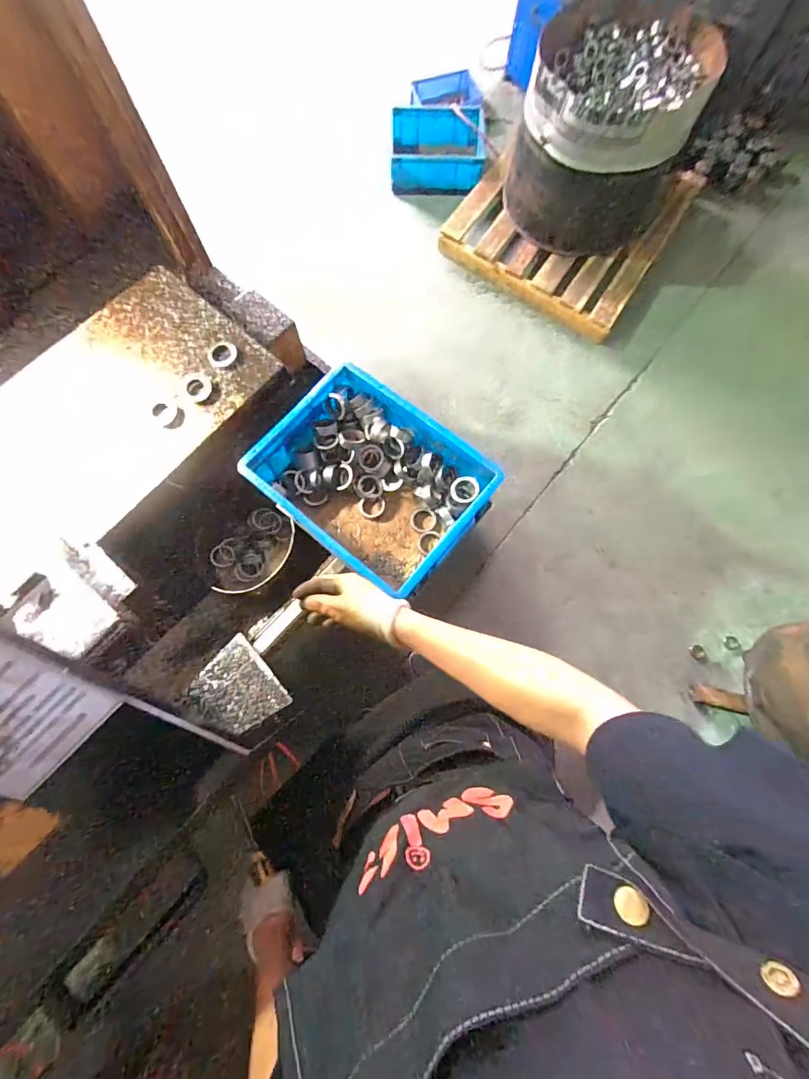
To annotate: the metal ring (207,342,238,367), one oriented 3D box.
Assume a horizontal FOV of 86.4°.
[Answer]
[{"bbox_3d":[-0.305,-0.311,0.721,0.048,0.007,0.050,0,77,-2],"label":"metal ring"}]

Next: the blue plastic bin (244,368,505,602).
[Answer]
[{"bbox_3d":[-0.056,-0.095,0.733,0.341,0.128,0.262,42,79,7],"label":"blue plastic bin"}]

